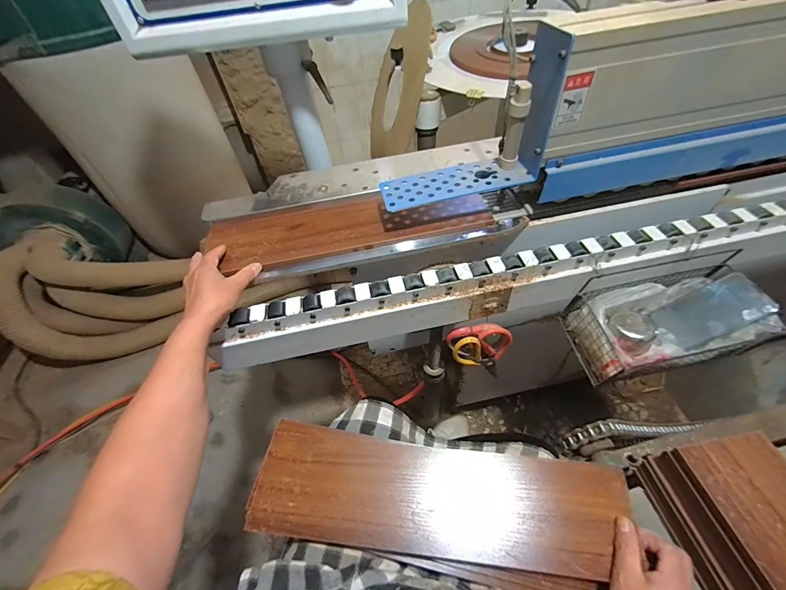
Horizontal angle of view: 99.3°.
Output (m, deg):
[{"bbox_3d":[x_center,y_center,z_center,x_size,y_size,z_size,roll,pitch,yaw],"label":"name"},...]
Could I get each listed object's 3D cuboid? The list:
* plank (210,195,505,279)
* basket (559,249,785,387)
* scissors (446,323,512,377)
[{"bbox_3d":[-0.072,-0.109,0.551,0.463,0.019,0.113,-7,51,-1],"label":"plank"},{"bbox_3d":[0.440,0.041,0.532,0.260,0.103,0.124,-12,51,-3],"label":"basket"},{"bbox_3d":[0.173,0.108,0.614,0.099,0.182,0.025,-20,48,19],"label":"scissors"}]

